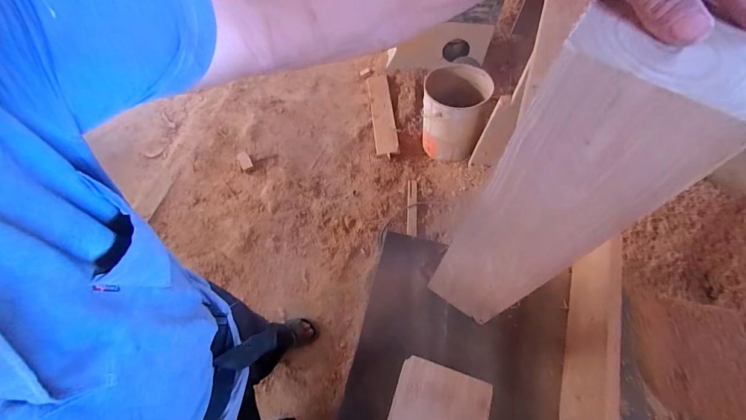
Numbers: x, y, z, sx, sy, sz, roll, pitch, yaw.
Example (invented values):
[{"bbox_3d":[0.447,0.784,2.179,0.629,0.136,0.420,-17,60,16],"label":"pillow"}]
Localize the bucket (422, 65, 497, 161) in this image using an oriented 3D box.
[{"bbox_3d":[0.387,-0.471,1.730,0.292,0.353,0.307,1,62,-1],"label":"bucket"}]

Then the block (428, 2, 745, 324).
[{"bbox_3d":[0.172,0.025,0.433,0.114,0.501,0.080,31,64,14],"label":"block"}]

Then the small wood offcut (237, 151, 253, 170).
[{"bbox_3d":[-0.635,-0.241,1.748,0.053,0.013,0.116,-32,62,-6],"label":"small wood offcut"}]

